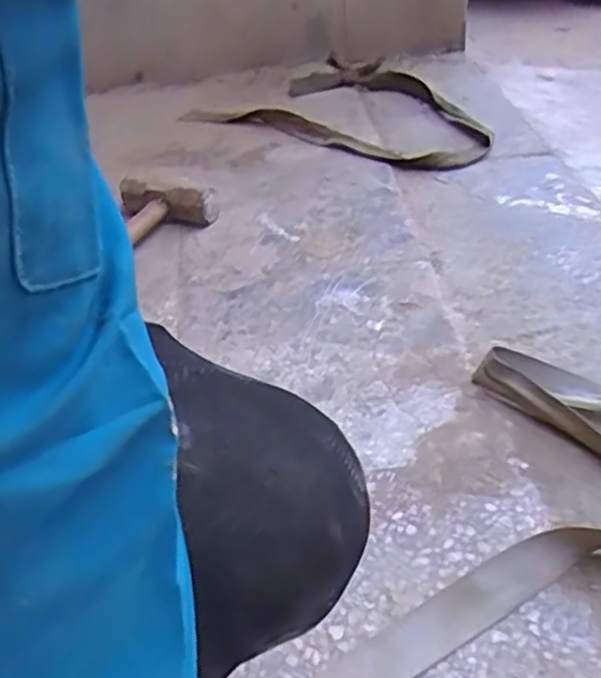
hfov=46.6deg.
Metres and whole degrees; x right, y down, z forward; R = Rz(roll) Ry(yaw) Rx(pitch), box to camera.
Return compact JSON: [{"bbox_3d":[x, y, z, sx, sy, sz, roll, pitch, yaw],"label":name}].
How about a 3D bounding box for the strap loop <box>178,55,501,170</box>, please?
[{"bbox_3d":[0.175,-0.557,1.613,0.580,0.037,0.690,-35,48,-31],"label":"strap loop"}]

